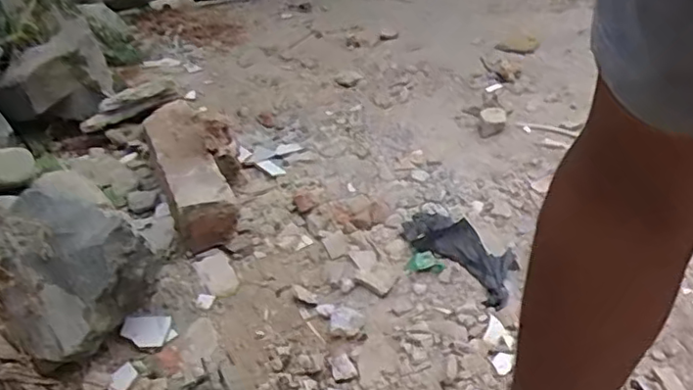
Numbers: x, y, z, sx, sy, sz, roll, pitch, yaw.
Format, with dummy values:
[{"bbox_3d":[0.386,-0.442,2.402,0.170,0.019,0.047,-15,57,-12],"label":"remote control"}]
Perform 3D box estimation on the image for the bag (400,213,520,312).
[{"bbox_3d":[0.216,0.098,1.193,0.116,0.047,0.256,-30,45,-27],"label":"bag"}]

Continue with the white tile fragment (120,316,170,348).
[{"bbox_3d":[-0.321,0.219,1.019,0.073,0.012,0.055,3,50,-22],"label":"white tile fragment"}]

